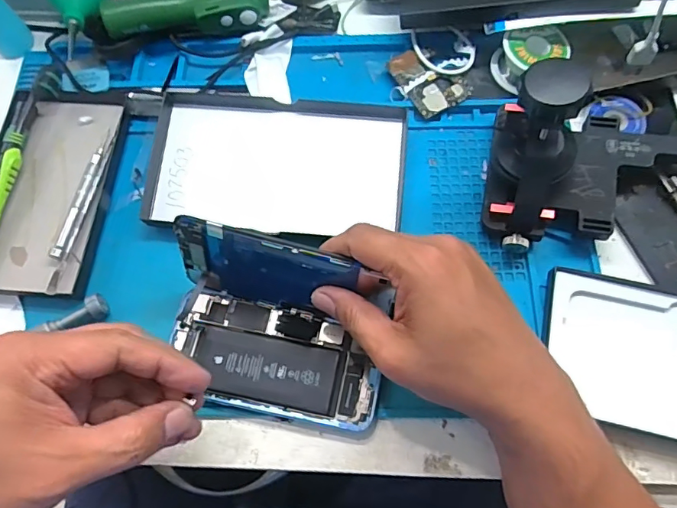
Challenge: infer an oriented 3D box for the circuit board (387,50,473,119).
[{"bbox_3d":[0.075,-0.147,0.406,0.049,0.004,0.064,-30,70,-9],"label":"circuit board"}]

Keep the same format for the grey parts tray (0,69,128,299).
[{"bbox_3d":[-0.226,-0.055,0.377,0.095,0.023,0.172,4,69,4],"label":"grey parts tray"}]

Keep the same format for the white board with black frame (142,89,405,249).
[{"bbox_3d":[-0.047,-0.069,0.387,0.193,0.029,0.112,8,69,6],"label":"white board with black frame"}]

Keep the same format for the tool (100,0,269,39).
[{"bbox_3d":[-0.125,-0.203,0.408,0.132,0.038,0.030,-15,69,-3],"label":"tool"}]

